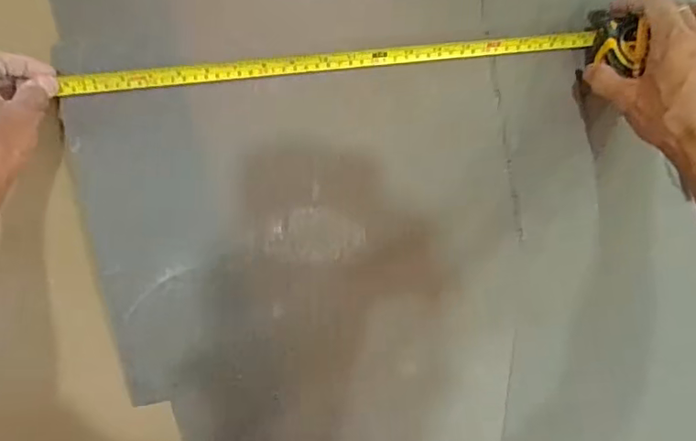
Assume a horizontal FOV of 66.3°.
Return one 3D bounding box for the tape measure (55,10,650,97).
[{"bbox_3d":[-0.008,-0.138,0.466,0.488,0.061,0.051,-4,95,3],"label":"tape measure"}]

